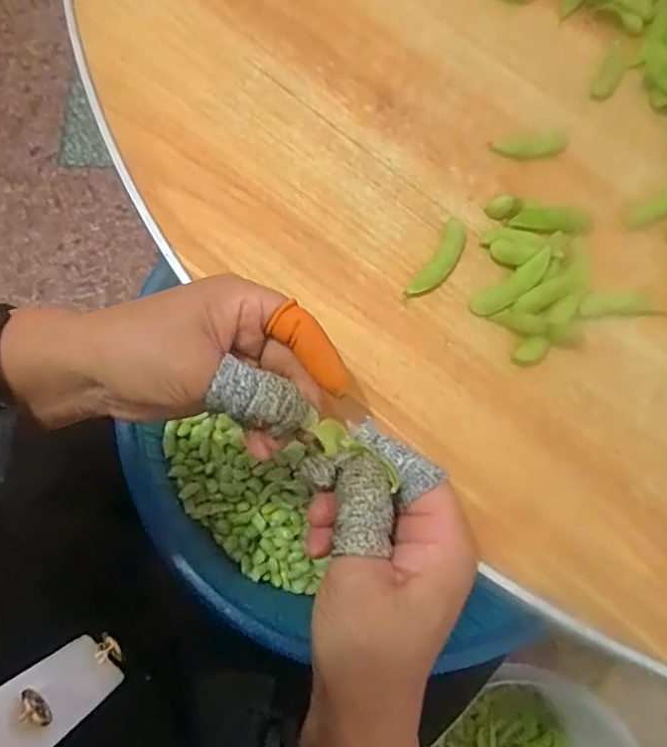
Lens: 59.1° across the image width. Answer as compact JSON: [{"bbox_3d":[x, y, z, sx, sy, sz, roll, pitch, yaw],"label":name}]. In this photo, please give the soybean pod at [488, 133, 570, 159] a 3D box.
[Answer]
[{"bbox_3d":[0.118,-0.135,0.351,0.048,0.004,0.016,-10,74,-5],"label":"soybean pod"}]

